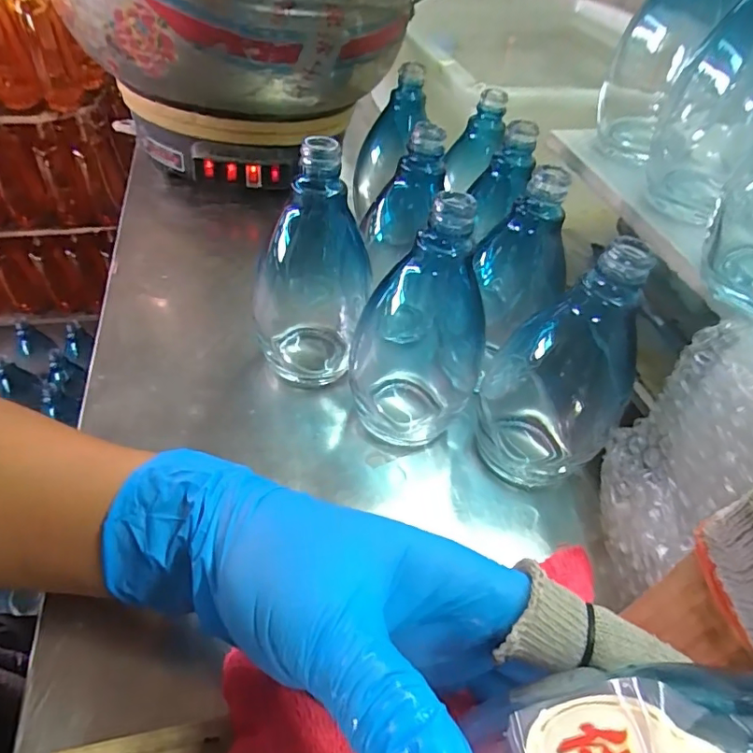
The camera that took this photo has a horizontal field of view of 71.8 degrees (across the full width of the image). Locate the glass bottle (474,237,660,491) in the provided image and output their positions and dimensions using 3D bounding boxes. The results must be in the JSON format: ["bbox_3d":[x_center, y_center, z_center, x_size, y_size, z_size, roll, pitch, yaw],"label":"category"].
[{"bbox_3d":[0.109,-0.012,0.301,0.065,0.160,0.063,20,46,13],"label":"glass bottle"}]

